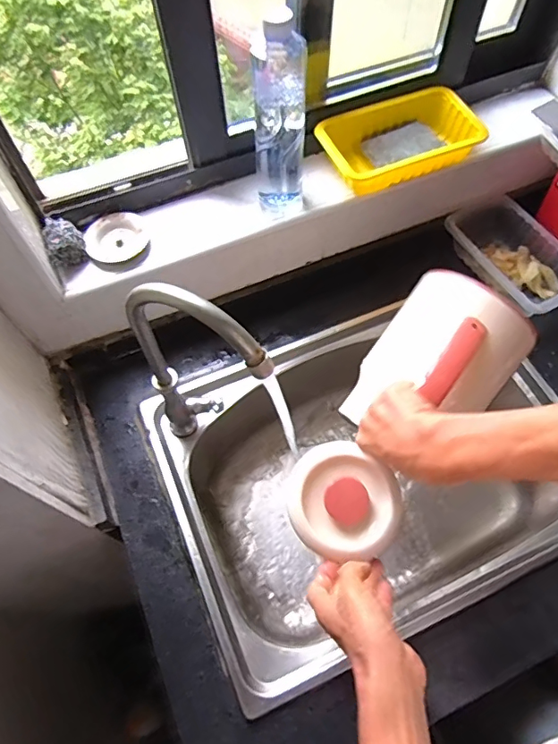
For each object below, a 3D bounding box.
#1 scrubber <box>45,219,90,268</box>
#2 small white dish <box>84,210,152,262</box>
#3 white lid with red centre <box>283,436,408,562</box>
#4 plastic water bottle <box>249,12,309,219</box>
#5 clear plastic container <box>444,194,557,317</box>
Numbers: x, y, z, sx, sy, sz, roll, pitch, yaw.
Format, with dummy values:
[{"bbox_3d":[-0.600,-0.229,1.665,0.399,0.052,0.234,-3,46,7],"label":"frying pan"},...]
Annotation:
[{"bbox_3d":[-0.271,-0.163,0.637,0.044,0.048,0.063,-21,65,-10],"label":"scrubber"},{"bbox_3d":[-0.217,-0.180,0.666,0.082,0.017,0.067,-27,66,-13],"label":"small white dish"},{"bbox_3d":[0.070,0.141,0.541,0.124,0.024,0.112,35,68,16],"label":"white lid with red centre"},{"bbox_3d":[0.003,-0.298,0.601,0.065,0.235,0.059,1,63,1],"label":"plastic water bottle"},{"bbox_3d":[0.375,-0.178,0.803,0.134,0.064,0.217,-26,66,-13],"label":"clear plastic container"}]

